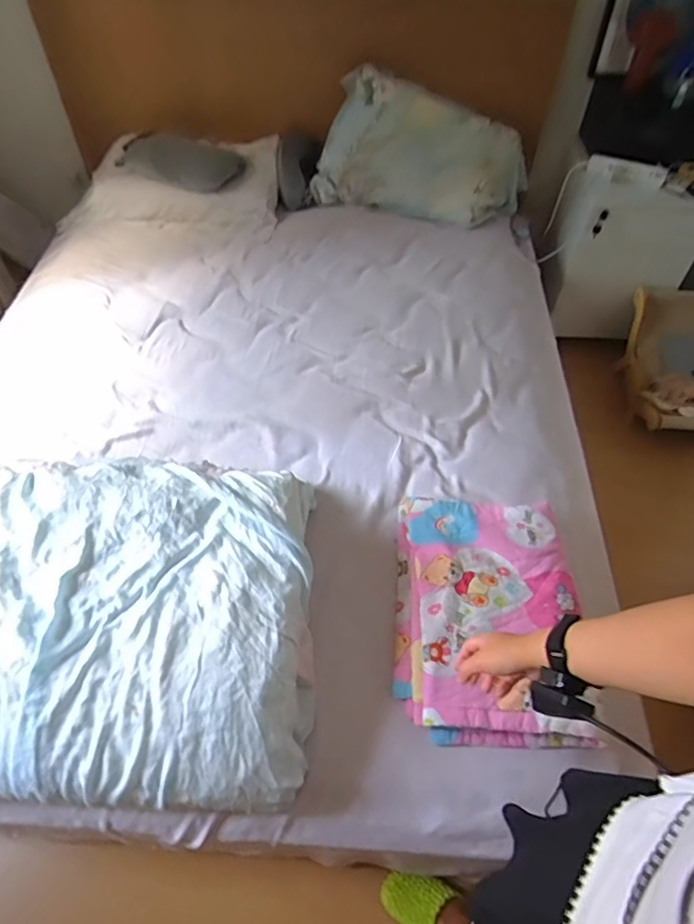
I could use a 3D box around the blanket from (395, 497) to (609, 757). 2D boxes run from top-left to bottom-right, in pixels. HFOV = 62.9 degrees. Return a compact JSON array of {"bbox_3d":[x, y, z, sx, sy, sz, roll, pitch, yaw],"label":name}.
[{"bbox_3d":[0.267,0.267,1.056,0.343,0.079,0.456,5,48,3],"label":"blanket"}]

